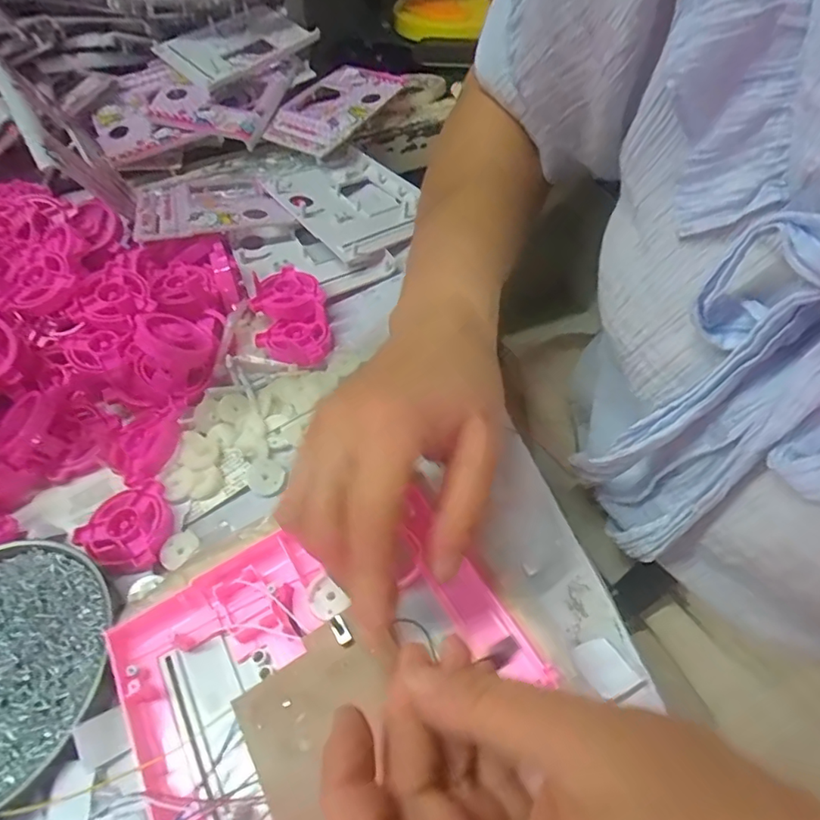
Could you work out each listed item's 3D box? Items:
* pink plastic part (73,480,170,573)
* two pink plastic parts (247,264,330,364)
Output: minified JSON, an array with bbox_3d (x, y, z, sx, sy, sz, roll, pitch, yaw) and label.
[{"bbox_3d":[-0.164,0.071,0.329,0.051,0.014,0.051,-3,53,5],"label":"pink plastic part"},{"bbox_3d":[-0.090,-0.074,0.414,0.052,0.027,0.090,-11,52,-1],"label":"two pink plastic parts"}]

